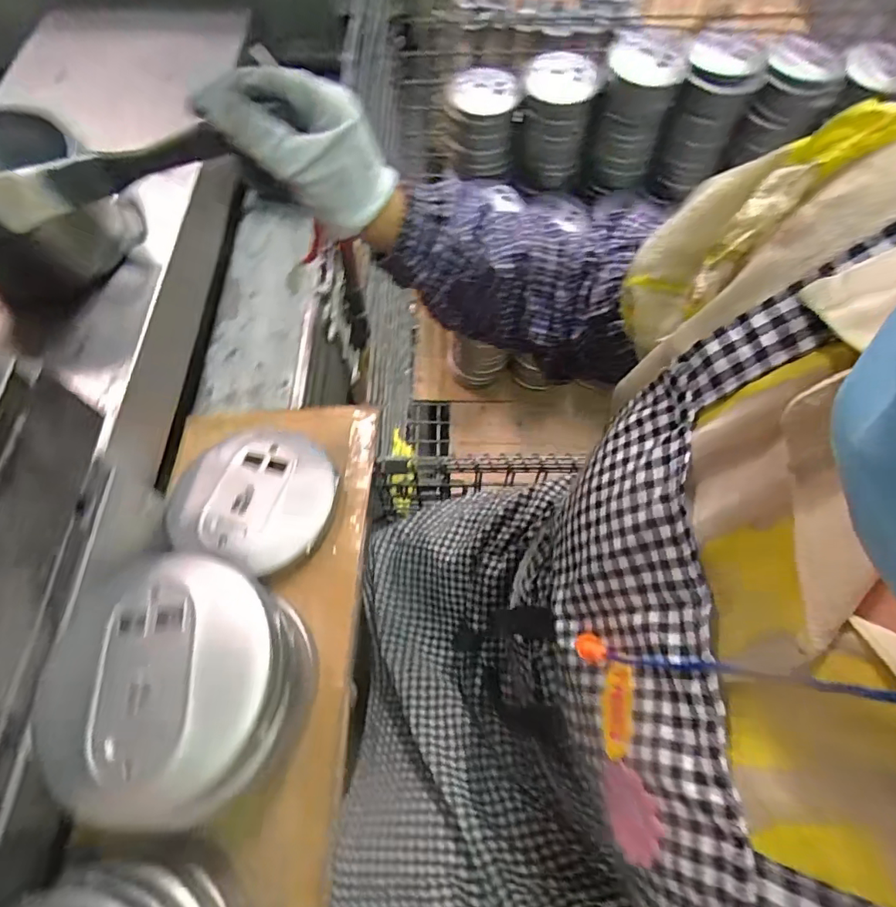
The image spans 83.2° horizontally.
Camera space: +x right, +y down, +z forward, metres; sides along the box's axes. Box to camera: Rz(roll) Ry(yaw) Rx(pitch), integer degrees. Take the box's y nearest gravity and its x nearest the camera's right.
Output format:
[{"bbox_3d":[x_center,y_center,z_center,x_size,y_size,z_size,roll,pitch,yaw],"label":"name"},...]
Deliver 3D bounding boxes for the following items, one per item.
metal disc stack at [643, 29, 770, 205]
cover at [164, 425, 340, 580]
[{"bbox_3d":[0.493,-0.644,0.979,0.129,0.237,0.117,26,63,10],"label":"metal disc stack"},{"bbox_3d":[-0.161,0.034,0.425,0.128,0.019,0.120,2,62,-3],"label":"cover"}]

